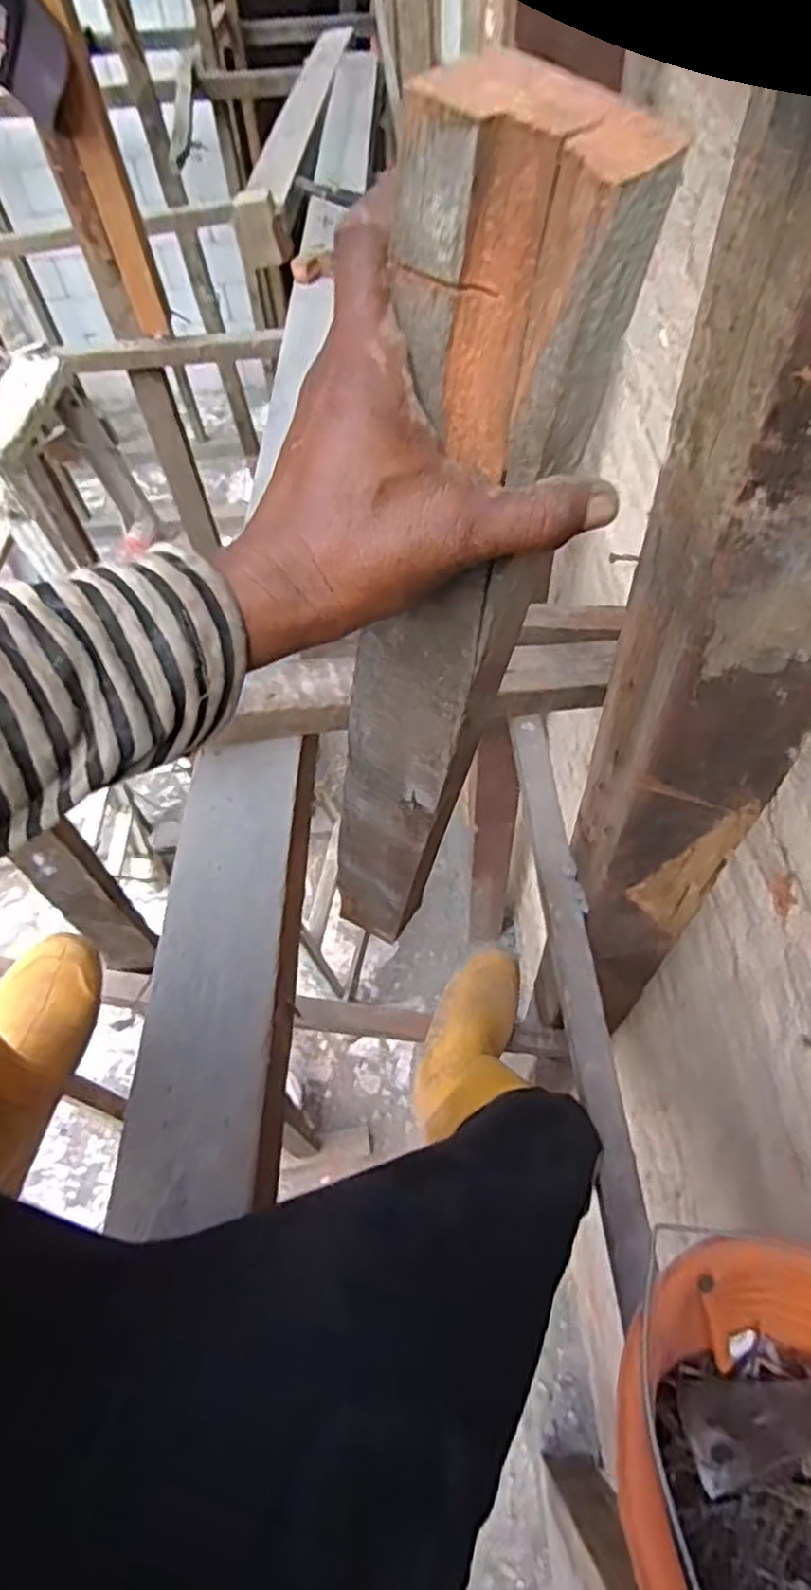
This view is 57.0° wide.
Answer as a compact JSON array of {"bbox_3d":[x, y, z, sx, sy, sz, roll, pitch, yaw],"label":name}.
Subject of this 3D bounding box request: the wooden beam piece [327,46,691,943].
[{"bbox_3d":[0.007,-0.044,0.430,0.078,0.546,0.046,21,60,4],"label":"wooden beam piece"}]

